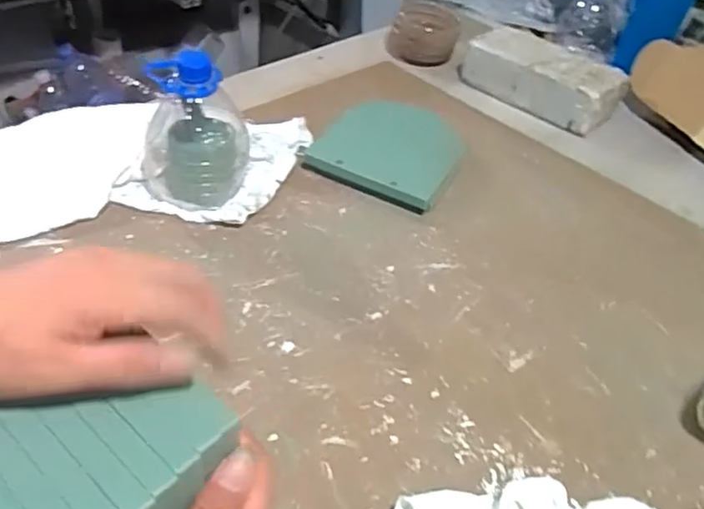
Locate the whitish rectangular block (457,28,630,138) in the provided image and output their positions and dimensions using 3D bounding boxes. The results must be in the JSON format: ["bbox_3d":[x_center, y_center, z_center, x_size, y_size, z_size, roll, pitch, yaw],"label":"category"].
[{"bbox_3d":[0.260,-0.248,0.846,0.205,0.054,0.093,36,49,28],"label":"whitish rectangular block"}]

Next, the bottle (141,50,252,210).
[{"bbox_3d":[-0.154,-0.125,0.586,0.099,0.144,0.090,9,42,1],"label":"bottle"}]

